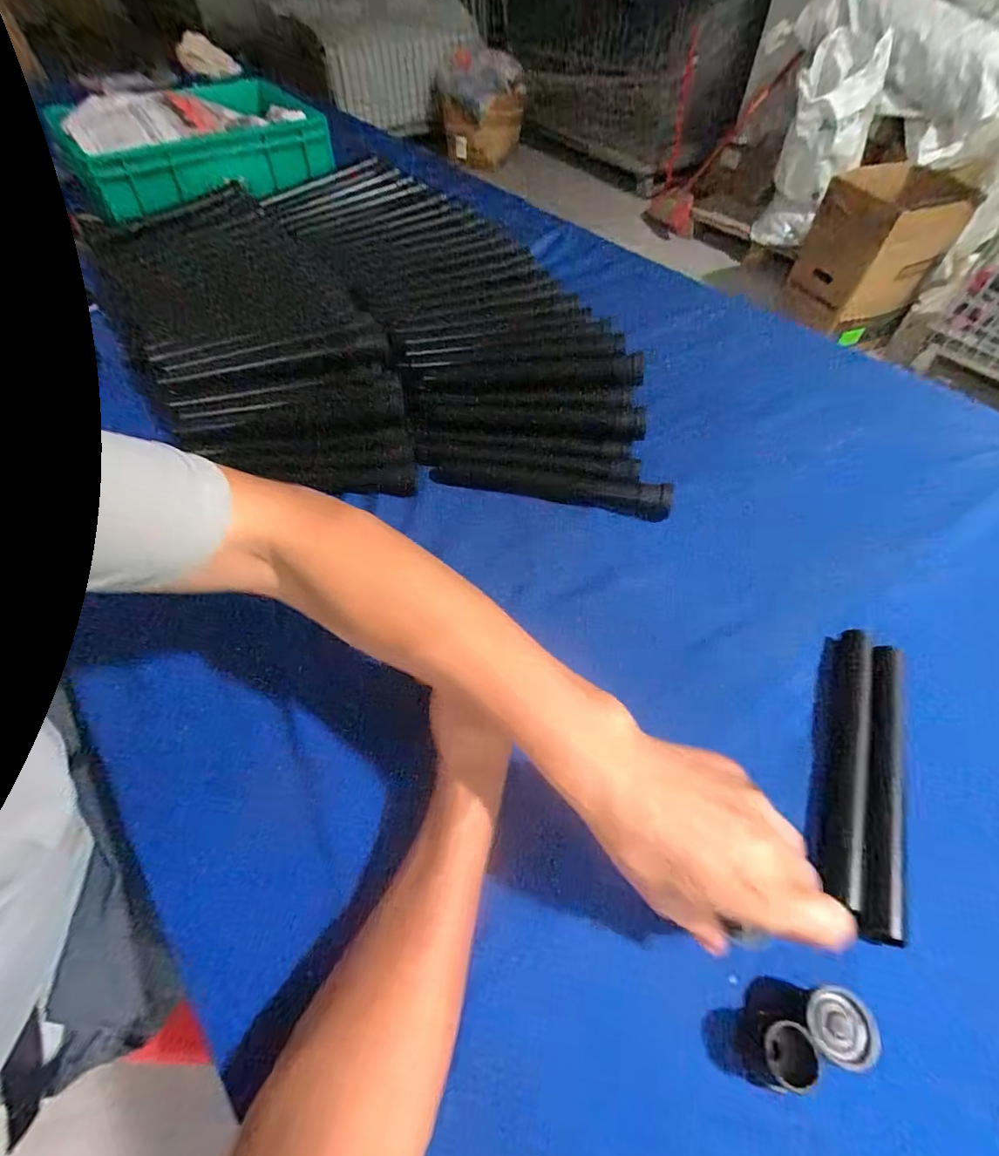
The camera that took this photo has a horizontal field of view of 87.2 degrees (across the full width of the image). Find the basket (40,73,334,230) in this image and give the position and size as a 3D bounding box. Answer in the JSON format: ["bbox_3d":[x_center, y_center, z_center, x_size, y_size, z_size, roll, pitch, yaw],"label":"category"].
[{"bbox_3d":[-0.514,-0.741,0.888,0.395,0.103,0.303,-29,58,-20],"label":"basket"}]

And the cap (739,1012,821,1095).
[{"bbox_3d":[0.156,0.266,0.293,0.028,0.032,0.032,12,54,9],"label":"cap"}]

